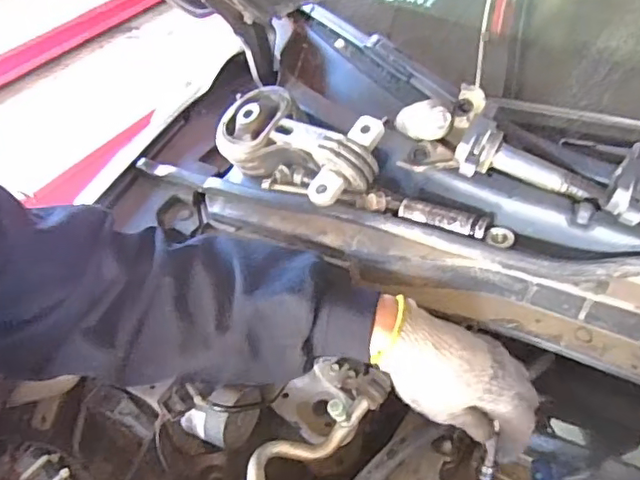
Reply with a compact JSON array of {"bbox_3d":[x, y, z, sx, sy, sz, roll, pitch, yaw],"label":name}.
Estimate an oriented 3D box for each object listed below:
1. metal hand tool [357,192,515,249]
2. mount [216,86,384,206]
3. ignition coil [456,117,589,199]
[{"bbox_3d":[0.100,-0.022,0.534,0.146,0.021,0.030,17,46,24],"label":"metal hand tool"},{"bbox_3d":[-0.025,-0.098,0.611,0.194,0.058,0.086,27,51,32],"label":"mount"},{"bbox_3d":[0.174,-0.062,0.507,0.112,0.031,0.040,24,46,3],"label":"ignition coil"}]

